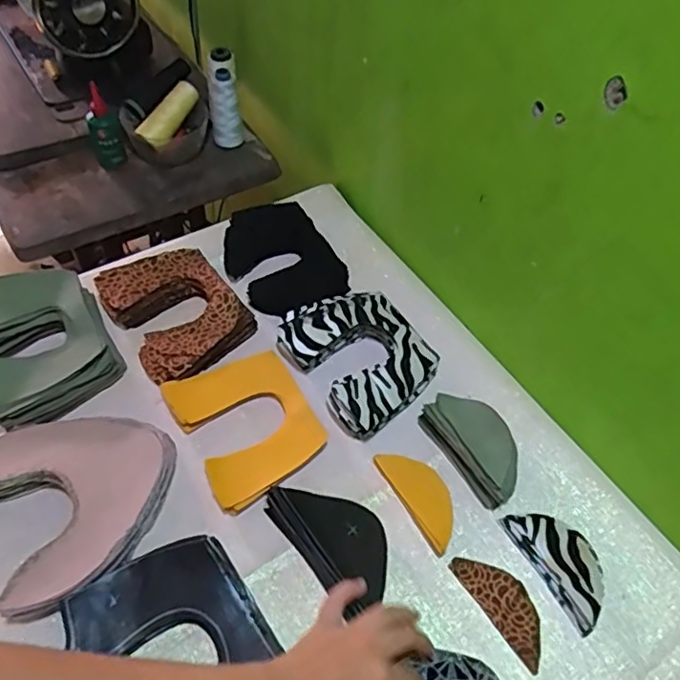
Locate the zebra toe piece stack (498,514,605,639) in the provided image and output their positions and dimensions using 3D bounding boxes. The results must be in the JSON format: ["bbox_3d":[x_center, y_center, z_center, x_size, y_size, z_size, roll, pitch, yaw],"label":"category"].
[{"bbox_3d":[0.208,0.204,0.570,0.058,0.017,0.112,-25,59,-20],"label":"zebra toe piece stack"}]

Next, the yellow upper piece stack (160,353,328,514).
[{"bbox_3d":[-0.095,0.085,0.630,0.123,0.032,0.153,-25,59,-20],"label":"yellow upper piece stack"}]

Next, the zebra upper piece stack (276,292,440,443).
[{"bbox_3d":[0.023,0.017,0.673,0.134,0.052,0.165,-27,59,-21],"label":"zebra upper piece stack"}]

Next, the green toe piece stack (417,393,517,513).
[{"bbox_3d":[0.137,0.103,0.620,0.052,0.051,0.122,-26,59,-20],"label":"green toe piece stack"}]

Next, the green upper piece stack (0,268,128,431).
[{"bbox_3d":[-0.325,0.005,0.655,0.139,0.069,0.180,-26,59,-20],"label":"green upper piece stack"}]

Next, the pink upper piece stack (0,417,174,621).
[{"bbox_3d":[-0.238,0.142,0.562,0.170,0.057,0.167,-30,61,-23],"label":"pink upper piece stack"}]

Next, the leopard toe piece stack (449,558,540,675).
[{"bbox_3d":[0.149,0.236,0.551,0.044,0.005,0.104,-29,60,-22],"label":"leopard toe piece stack"}]

